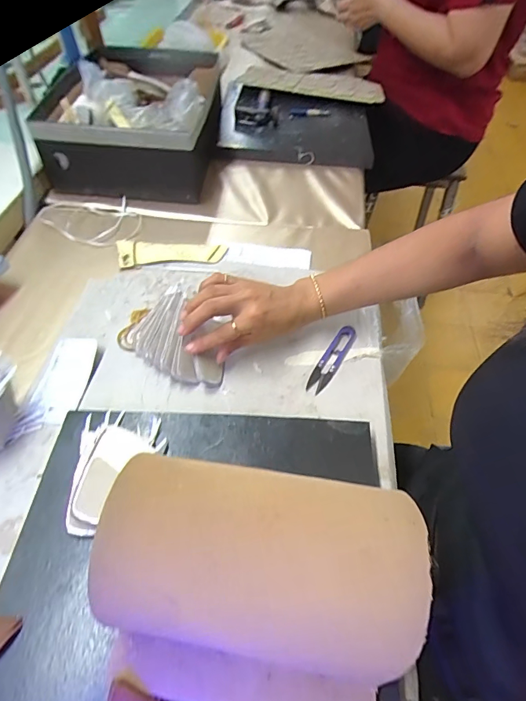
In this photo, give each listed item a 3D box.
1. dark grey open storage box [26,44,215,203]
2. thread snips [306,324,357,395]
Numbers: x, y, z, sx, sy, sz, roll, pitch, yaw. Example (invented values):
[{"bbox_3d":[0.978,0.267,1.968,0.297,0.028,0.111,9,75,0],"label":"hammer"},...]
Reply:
[{"bbox_3d":[-0.236,-0.422,0.721,0.285,0.121,0.356,0,53,-2],"label":"dark grey open storage box"},{"bbox_3d":[0.082,0.009,0.469,0.022,0.012,0.100,28,57,18],"label":"thread snips"}]

